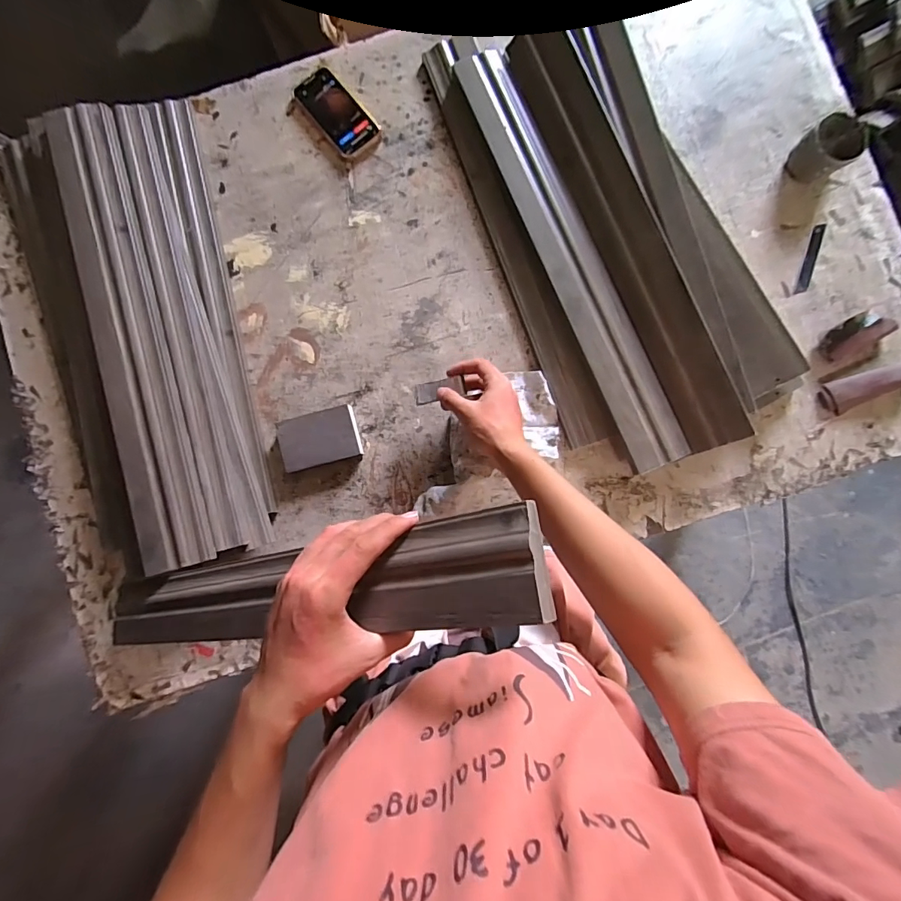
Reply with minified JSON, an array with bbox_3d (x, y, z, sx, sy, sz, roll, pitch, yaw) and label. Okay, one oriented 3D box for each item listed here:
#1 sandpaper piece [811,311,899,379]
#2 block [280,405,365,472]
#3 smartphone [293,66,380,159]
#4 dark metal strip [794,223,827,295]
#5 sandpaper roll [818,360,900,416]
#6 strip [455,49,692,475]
[{"bbox_3d":[0.518,-0.140,0.581,0.102,0.024,0.056,-24,85,0],"label":"sandpaper piece"},{"bbox_3d":[-0.172,-0.014,0.595,0.097,0.033,0.064,-16,85,1],"label":"block"},{"bbox_3d":[-0.163,-0.478,0.636,0.066,0.012,0.131,-42,86,-1],"label":"smartphone"},{"bbox_3d":[0.485,-0.258,0.606,0.019,0.008,0.096,17,87,3],"label":"dark metal strip"},{"bbox_3d":[0.561,-0.087,0.592,0.135,0.028,0.042,-19,85,0],"label":"sandpaper roll"},{"bbox_3d":[0.158,-0.259,0.589,0.079,0.019,0.591,-23,85,0],"label":"strip"}]

